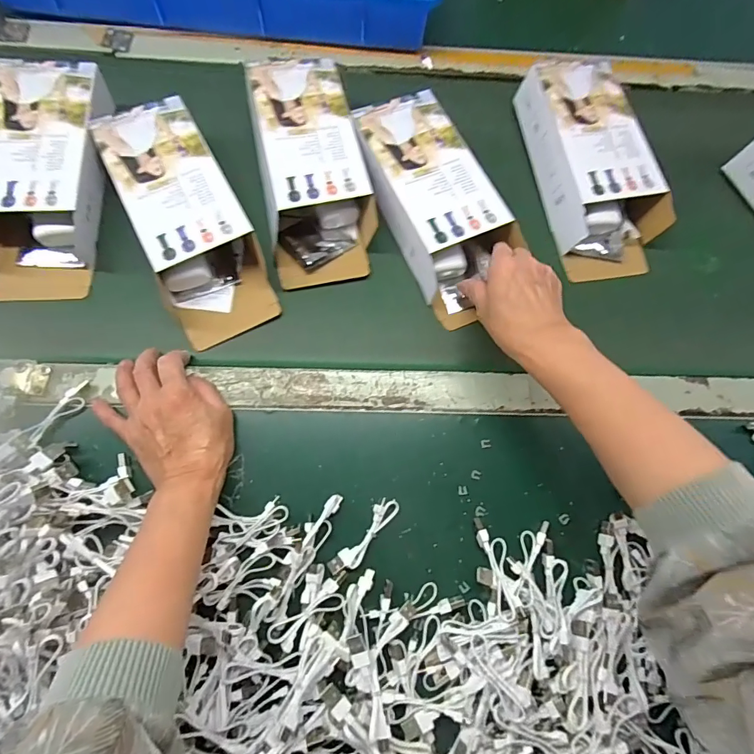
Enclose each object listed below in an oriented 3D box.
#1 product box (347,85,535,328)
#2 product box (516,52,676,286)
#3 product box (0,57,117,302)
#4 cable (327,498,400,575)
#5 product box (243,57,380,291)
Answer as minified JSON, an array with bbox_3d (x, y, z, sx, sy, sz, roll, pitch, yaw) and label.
[{"bbox_3d":[0.064,-0.183,0.480,0.109,0.053,0.245,-25,76,-8],"label":"product box"},{"bbox_3d":[0.243,-0.239,0.511,0.112,0.055,0.260,-9,74,-4],"label":"product box"},{"bbox_3d":[-0.344,-0.204,0.461,0.112,0.053,0.257,0,74,-1],"label":"product box"},{"bbox_3d":[-0.010,0.138,0.387,0.020,0.012,0.077,39,77,9],"label":"cable"},{"bbox_3d":[-0.072,-0.228,0.487,0.109,0.057,0.252,-12,75,-5],"label":"product box"}]

